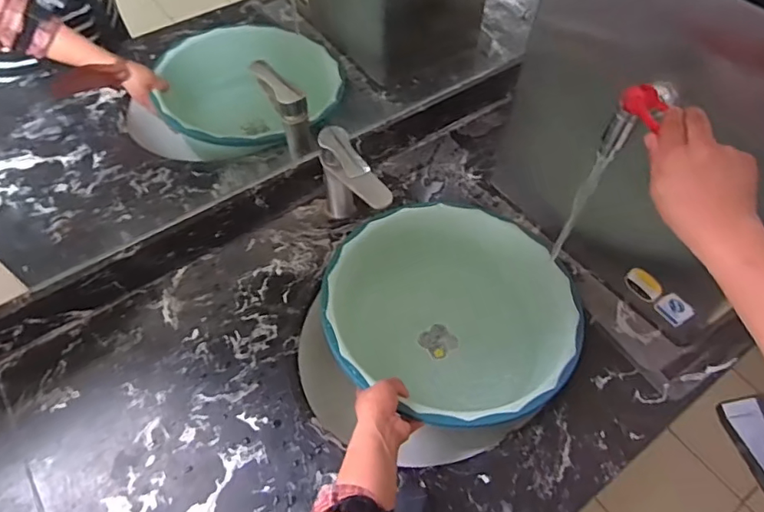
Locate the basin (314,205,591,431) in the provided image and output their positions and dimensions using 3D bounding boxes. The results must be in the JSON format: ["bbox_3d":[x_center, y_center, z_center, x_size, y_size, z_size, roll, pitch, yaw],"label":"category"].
[{"bbox_3d":[0.105,0.100,0.810,0.351,0.170,0.359,0,55,0],"label":"basin"}]

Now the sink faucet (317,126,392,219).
[{"bbox_3d":[-0.047,-0.097,0.788,0.046,0.169,0.151,-28,60,-19],"label":"sink faucet"}]

